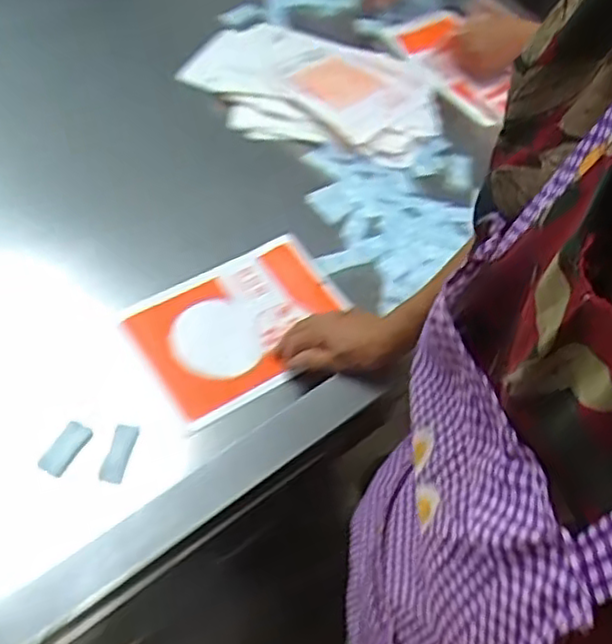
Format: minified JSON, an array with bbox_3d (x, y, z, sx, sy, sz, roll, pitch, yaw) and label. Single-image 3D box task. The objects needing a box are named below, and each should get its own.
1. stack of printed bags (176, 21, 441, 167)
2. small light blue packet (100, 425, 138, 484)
[{"bbox_3d":[0.014,-0.352,1.011,0.369,0.076,0.254,9,43,3],"label":"stack of printed bags"},{"bbox_3d":[-0.178,0.125,0.650,0.020,0.017,0.056,15,72,9],"label":"small light blue packet"}]

